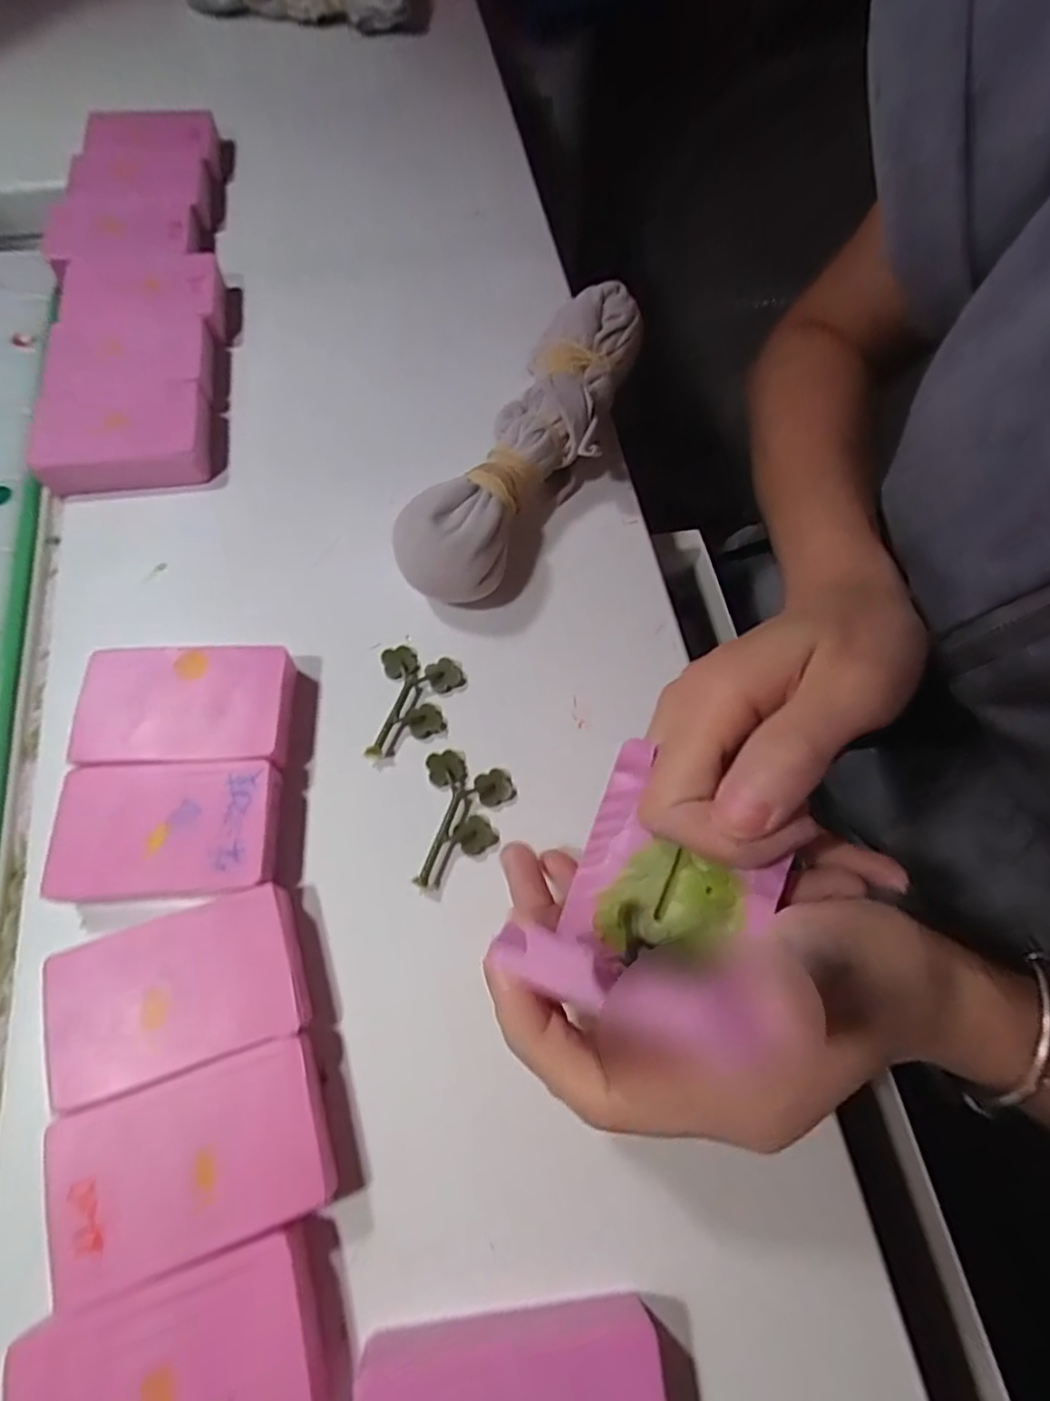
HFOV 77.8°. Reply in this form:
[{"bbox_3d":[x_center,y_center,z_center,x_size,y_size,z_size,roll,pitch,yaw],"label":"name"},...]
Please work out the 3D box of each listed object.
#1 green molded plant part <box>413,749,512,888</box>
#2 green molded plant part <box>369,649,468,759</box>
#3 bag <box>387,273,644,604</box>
[{"bbox_3d":[-0.021,0.042,0.236,0.031,0.008,0.049,0,67,0],"label":"green molded plant part"},{"bbox_3d":[-0.042,0.000,0.254,0.032,0.008,0.046,1,67,1],"label":"green molded plant part"},{"bbox_3d":[0.003,-0.105,0.283,0.050,0.044,0.166,28,70,11],"label":"bag"}]

